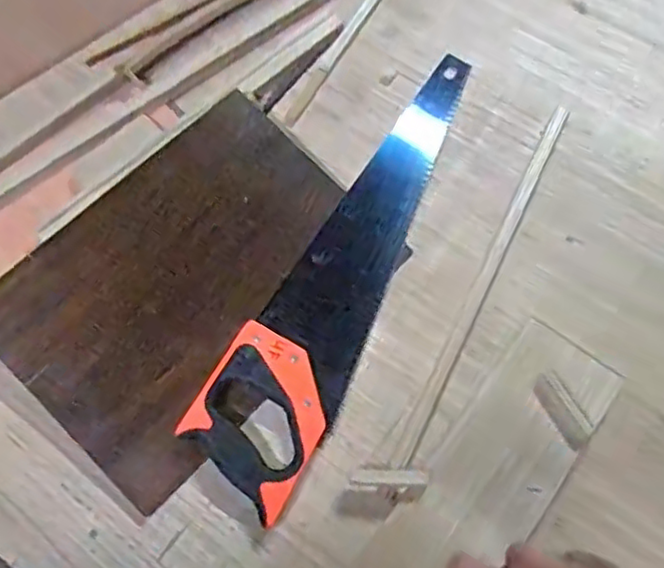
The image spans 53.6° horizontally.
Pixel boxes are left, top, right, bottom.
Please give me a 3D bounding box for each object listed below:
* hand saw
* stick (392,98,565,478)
[{"bbox_3d":[0.037,-0.033,0.651,0.111,0.030,0.508,29,70,11],"label":"hand saw"},{"bbox_3d":[0.155,-0.012,0.651,0.016,0.010,0.420,26,70,9],"label":"stick"}]

